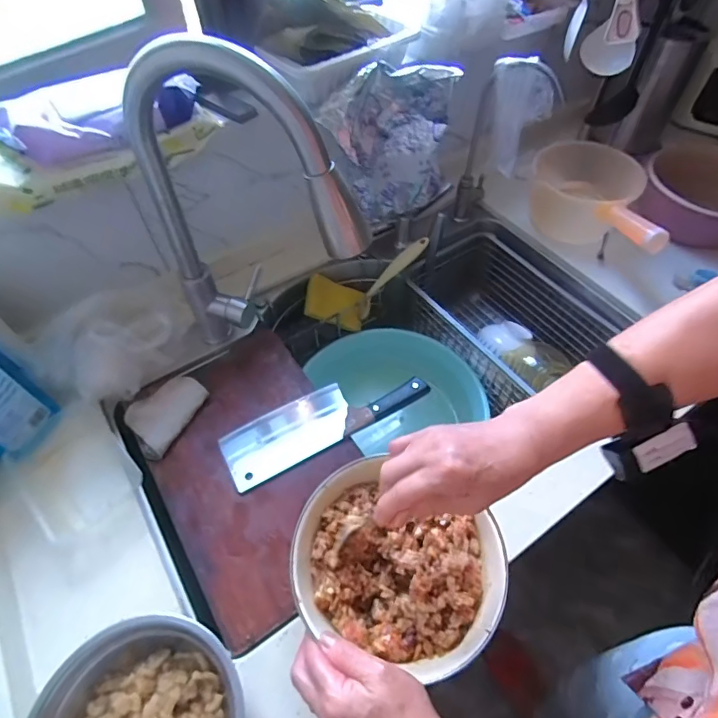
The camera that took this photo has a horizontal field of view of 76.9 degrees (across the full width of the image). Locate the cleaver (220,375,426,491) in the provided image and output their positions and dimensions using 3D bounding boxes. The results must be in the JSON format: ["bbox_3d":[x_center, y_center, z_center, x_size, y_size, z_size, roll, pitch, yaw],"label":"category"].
[{"bbox_3d":[-0.046,0.078,0.622,0.279,0.014,0.079,-25,58,-15],"label":"cleaver"}]

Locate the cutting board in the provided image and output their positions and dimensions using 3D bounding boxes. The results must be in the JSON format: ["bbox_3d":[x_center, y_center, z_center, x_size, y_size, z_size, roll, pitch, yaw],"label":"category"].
[{"bbox_3d":[-0.136,0.131,0.596,0.242,0.010,0.359,-30,60,-19],"label":"cutting board"}]

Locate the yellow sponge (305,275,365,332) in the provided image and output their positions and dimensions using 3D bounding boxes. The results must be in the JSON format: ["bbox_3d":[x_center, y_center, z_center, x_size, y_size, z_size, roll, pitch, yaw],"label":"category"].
[{"bbox_3d":[-0.039,-0.100,0.795,0.110,0.022,0.074,15,76,-31],"label":"yellow sponge"}]

